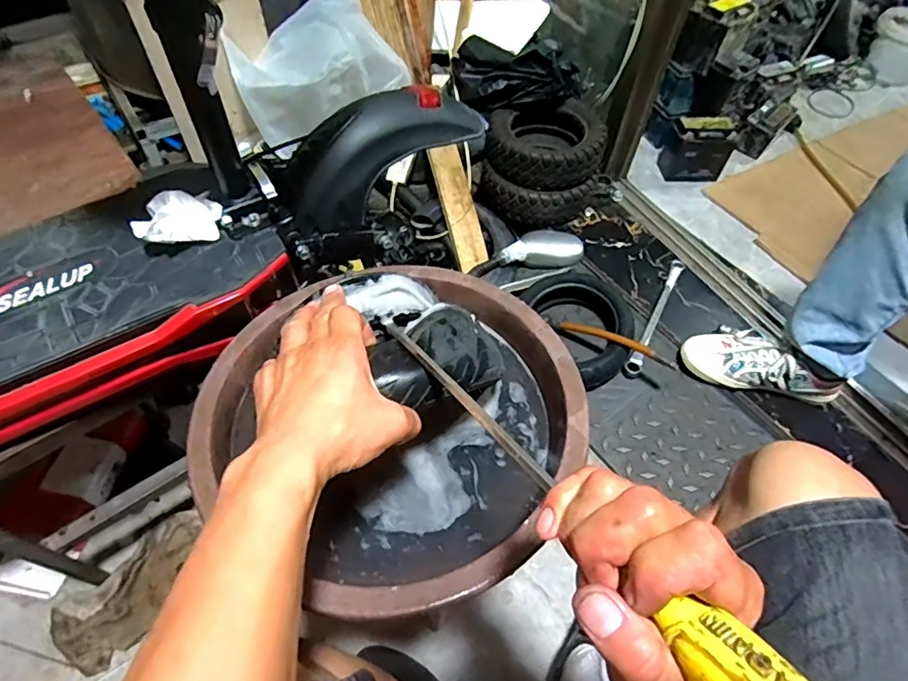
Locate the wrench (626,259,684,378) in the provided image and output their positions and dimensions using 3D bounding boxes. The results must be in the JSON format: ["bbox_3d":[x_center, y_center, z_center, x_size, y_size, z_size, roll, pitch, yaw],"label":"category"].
[{"bbox_3d":[0.409,-0.056,1.066,0.028,0.023,0.299,26,56,15],"label":"wrench"}]

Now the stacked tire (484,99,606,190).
[{"bbox_3d":[0.205,-0.447,1.180,0.235,0.091,0.239,2,53,-3],"label":"stacked tire"}]

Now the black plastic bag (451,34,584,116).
[{"bbox_3d":[0.143,-0.599,1.203,0.291,0.103,0.176,4,53,-1],"label":"black plastic bag"}]

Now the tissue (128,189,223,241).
[{"bbox_3d":[-0.299,-0.134,0.577,0.087,0.039,0.072,-22,58,-19],"label":"tissue"}]

